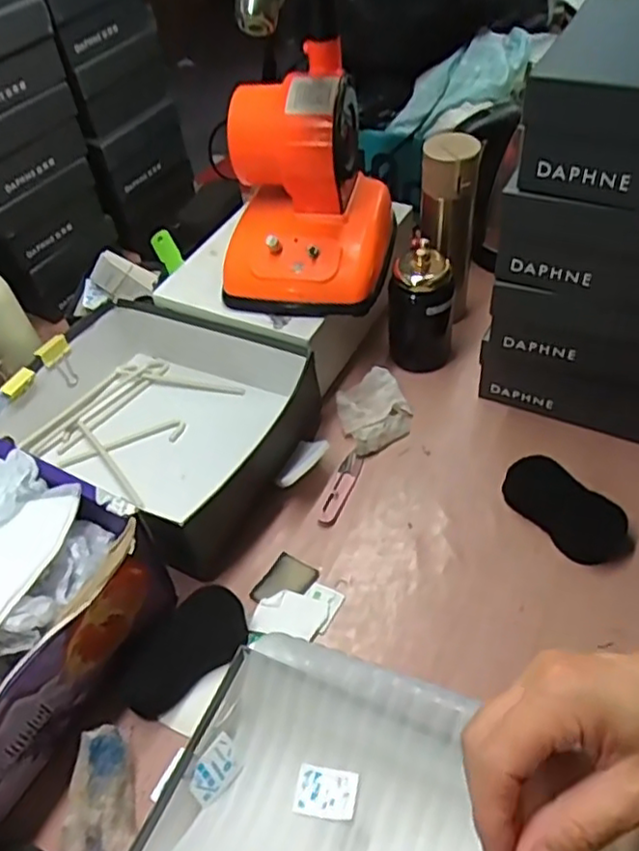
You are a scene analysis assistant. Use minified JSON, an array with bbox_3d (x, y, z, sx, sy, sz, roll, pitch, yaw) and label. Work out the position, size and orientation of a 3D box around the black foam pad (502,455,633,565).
[{"bbox_3d":[0.253,0.084,0.688,0.063,0.033,0.130,-31,53,-19],"label":"black foam pad"}]

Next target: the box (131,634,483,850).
[{"bbox_3d":[0.037,0.299,0.478,0.291,0.103,0.207,17,53,20],"label":"box"}]

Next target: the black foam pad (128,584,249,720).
[{"bbox_3d":[-0.124,0.207,0.623,0.125,0.010,0.066,-39,86,-18],"label":"black foam pad"}]

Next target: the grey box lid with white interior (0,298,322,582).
[{"bbox_3d":[-0.191,-0.004,0.782,0.332,0.103,0.264,21,54,23],"label":"grey box lid with white interior"}]

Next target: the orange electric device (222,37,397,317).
[{"bbox_3d":[-0.016,-0.262,0.747,0.180,0.200,0.180,7,50,12],"label":"orange electric device"}]

